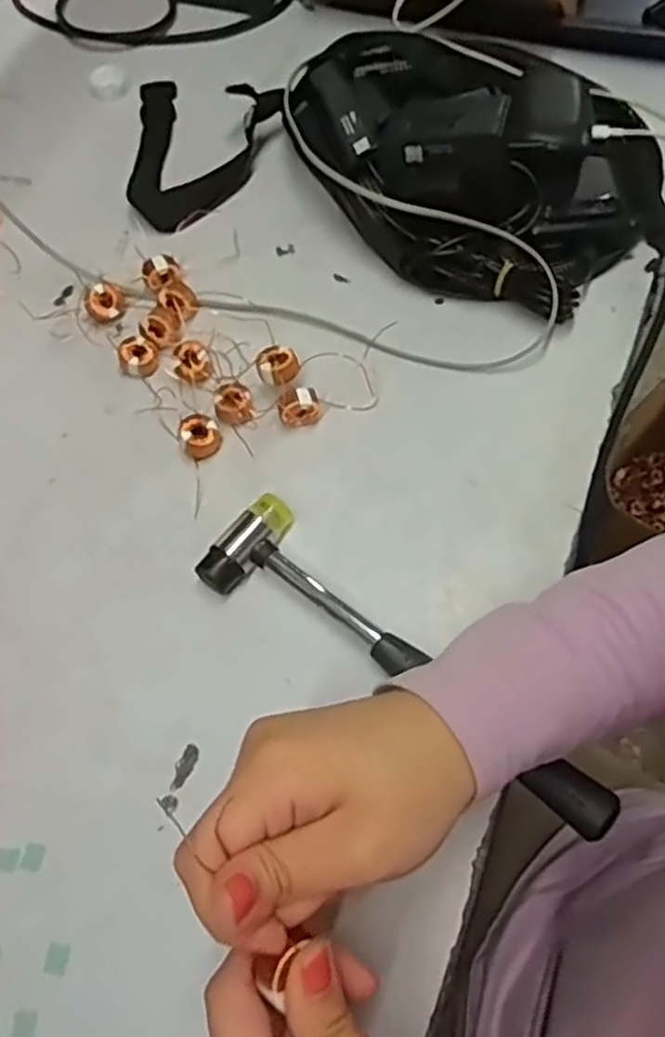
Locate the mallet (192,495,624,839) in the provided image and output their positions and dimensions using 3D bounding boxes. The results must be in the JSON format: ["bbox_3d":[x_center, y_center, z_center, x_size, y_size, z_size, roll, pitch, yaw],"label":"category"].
[{"bbox_3d":[0.029,0.080,0.370,0.236,0.025,0.059,41,73,18],"label":"mallet"}]

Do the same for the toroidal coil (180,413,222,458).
[{"bbox_3d":[-0.080,-0.050,0.442,0.022,0.014,0.024,-1,63,2],"label":"toroidal coil"}]

